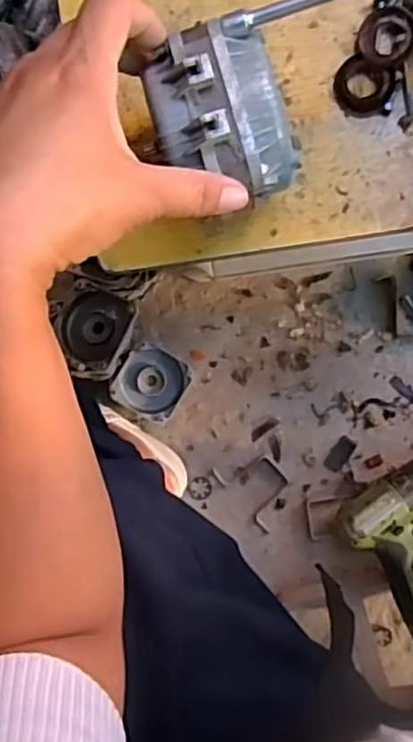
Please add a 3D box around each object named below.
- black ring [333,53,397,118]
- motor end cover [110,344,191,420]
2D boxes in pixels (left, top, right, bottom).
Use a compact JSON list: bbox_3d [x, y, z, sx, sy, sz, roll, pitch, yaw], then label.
[{"bbox_3d":[0.090,-0.162,0.393,0.034,0.007,0.029,24,95,4],"label":"black ring"},{"bbox_3d":[-0.069,0.013,0.854,0.083,0.019,0.082,29,89,-14],"label":"motor end cover"}]

